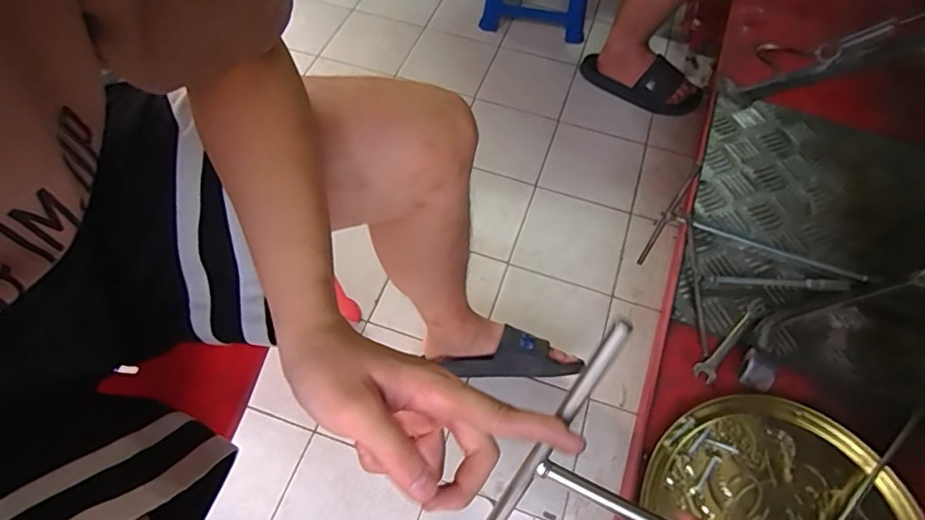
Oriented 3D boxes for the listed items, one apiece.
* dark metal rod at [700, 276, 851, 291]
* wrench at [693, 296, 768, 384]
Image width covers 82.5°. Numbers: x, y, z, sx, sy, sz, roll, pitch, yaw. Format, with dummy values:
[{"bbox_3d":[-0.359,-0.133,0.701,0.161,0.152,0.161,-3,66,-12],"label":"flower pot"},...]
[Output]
[{"bbox_3d":[0.358,0.025,0.603,0.174,0.014,0.014,1,59,-2],"label":"dark metal rod"},{"bbox_3d":[0.295,0.083,0.573,0.021,0.004,0.129,41,66,20],"label":"wrench"}]

